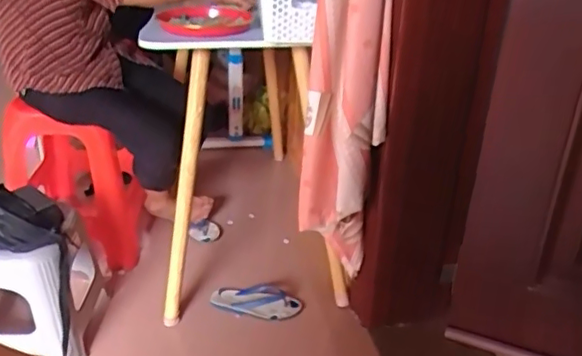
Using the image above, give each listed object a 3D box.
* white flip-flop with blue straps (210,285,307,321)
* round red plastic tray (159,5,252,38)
[{"bbox_3d":[-0.095,0.341,1.619,0.255,0.047,0.091,5,30,5],"label":"white flip-flop with blue straps"},{"bbox_3d":[-0.201,-0.363,1.355,0.210,0.025,0.224,-1,30,-5],"label":"round red plastic tray"}]

